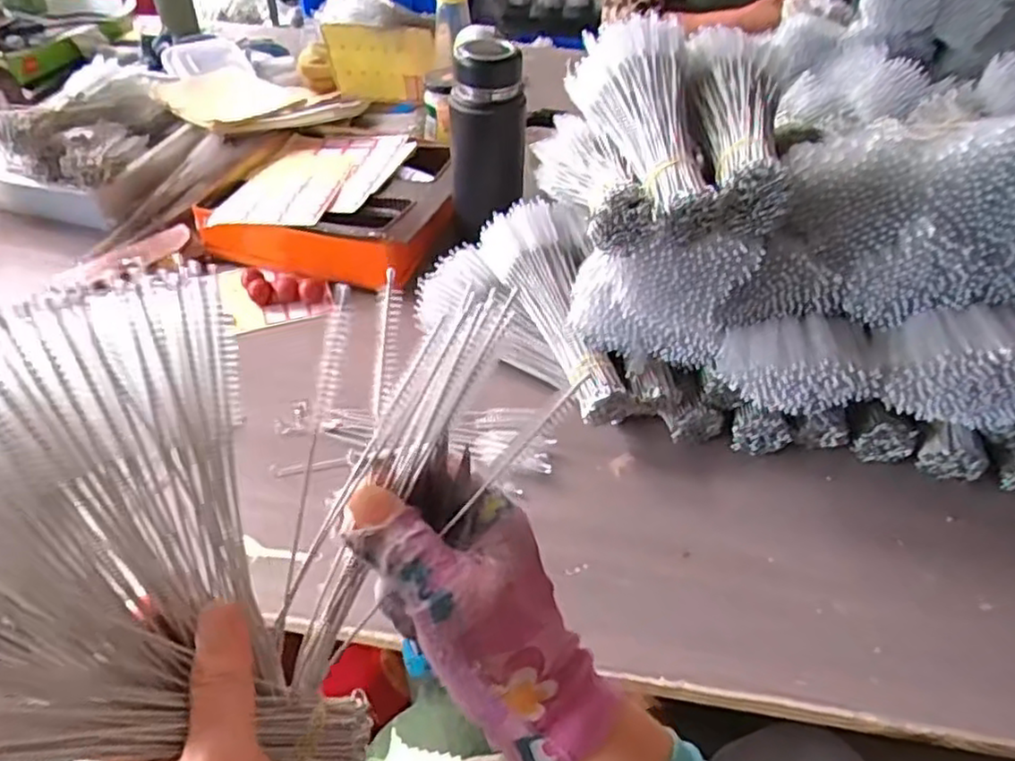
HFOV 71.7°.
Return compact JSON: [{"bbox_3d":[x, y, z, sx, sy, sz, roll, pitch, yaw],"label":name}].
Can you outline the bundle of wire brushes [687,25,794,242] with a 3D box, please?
[{"bbox_3d":[0.178,-0.200,0.544,0.067,0.051,0.229,7,44,6],"label":"bundle of wire brushes"}]

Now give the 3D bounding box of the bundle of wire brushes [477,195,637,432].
[{"bbox_3d":[0.047,-0.068,0.651,0.074,0.053,0.244,-15,60,-15],"label":"bundle of wire brushes"}]

